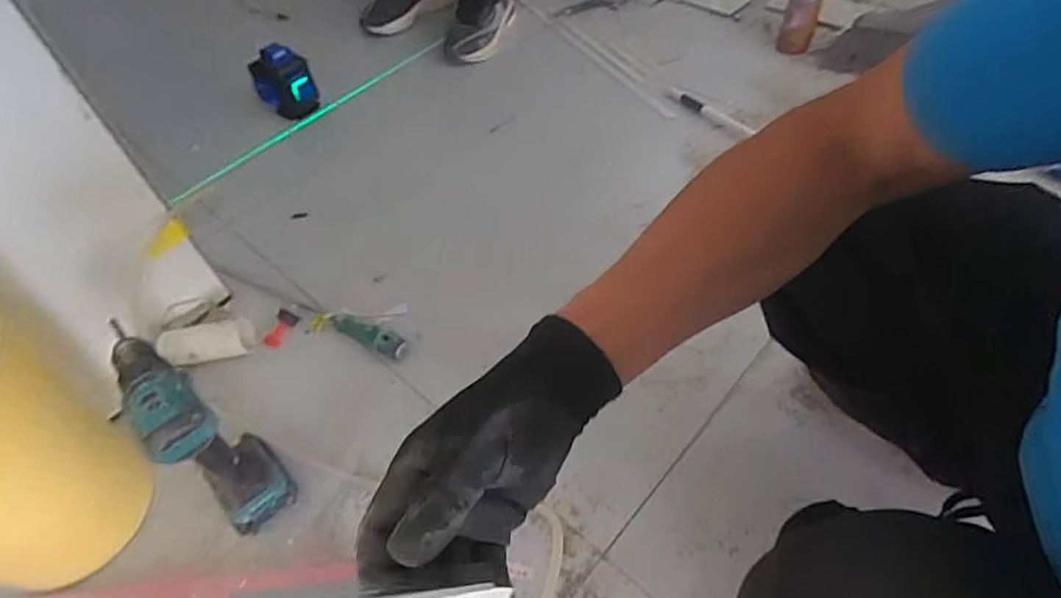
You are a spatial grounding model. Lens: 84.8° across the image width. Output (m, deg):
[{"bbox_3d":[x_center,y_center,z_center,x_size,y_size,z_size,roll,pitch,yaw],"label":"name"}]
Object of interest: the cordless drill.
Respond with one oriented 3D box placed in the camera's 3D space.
[{"bbox_3d":[-0.352,0.143,0.616,0.158,0.225,0.073,32,60,25],"label":"cordless drill"}]

